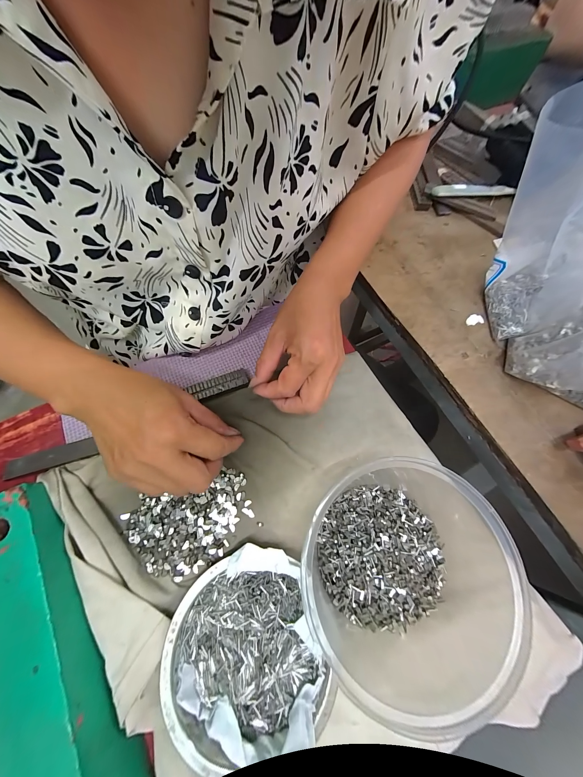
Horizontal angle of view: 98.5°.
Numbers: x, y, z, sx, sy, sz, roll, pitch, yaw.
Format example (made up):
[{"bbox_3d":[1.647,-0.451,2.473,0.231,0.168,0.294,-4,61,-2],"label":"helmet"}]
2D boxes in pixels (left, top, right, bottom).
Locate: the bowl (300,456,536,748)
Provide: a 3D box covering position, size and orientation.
[{"bbox_3d":[0.080,0.137,0.180,0.132,0.057,0.160,-16,72,-9],"label":"bowl"}]

